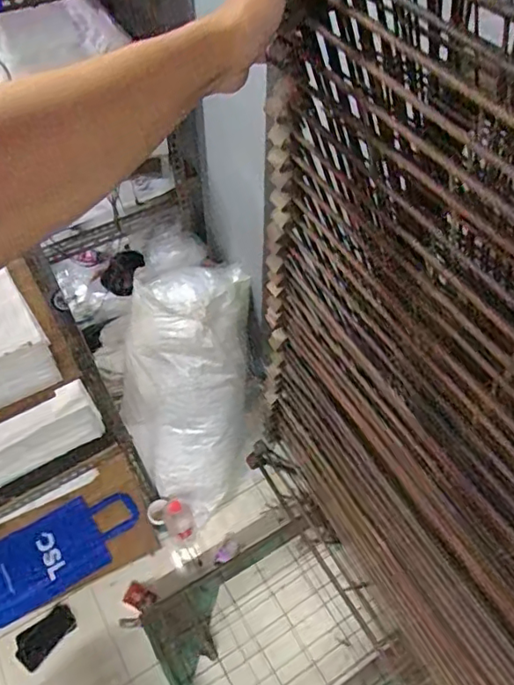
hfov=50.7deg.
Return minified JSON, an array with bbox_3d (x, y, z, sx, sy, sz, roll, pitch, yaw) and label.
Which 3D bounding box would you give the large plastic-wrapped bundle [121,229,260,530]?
[{"bbox_3d":[-0.220,0.113,1.746,0.429,0.291,0.934,-4,96,-6],"label":"large plastic-wrapped bundle"}]

